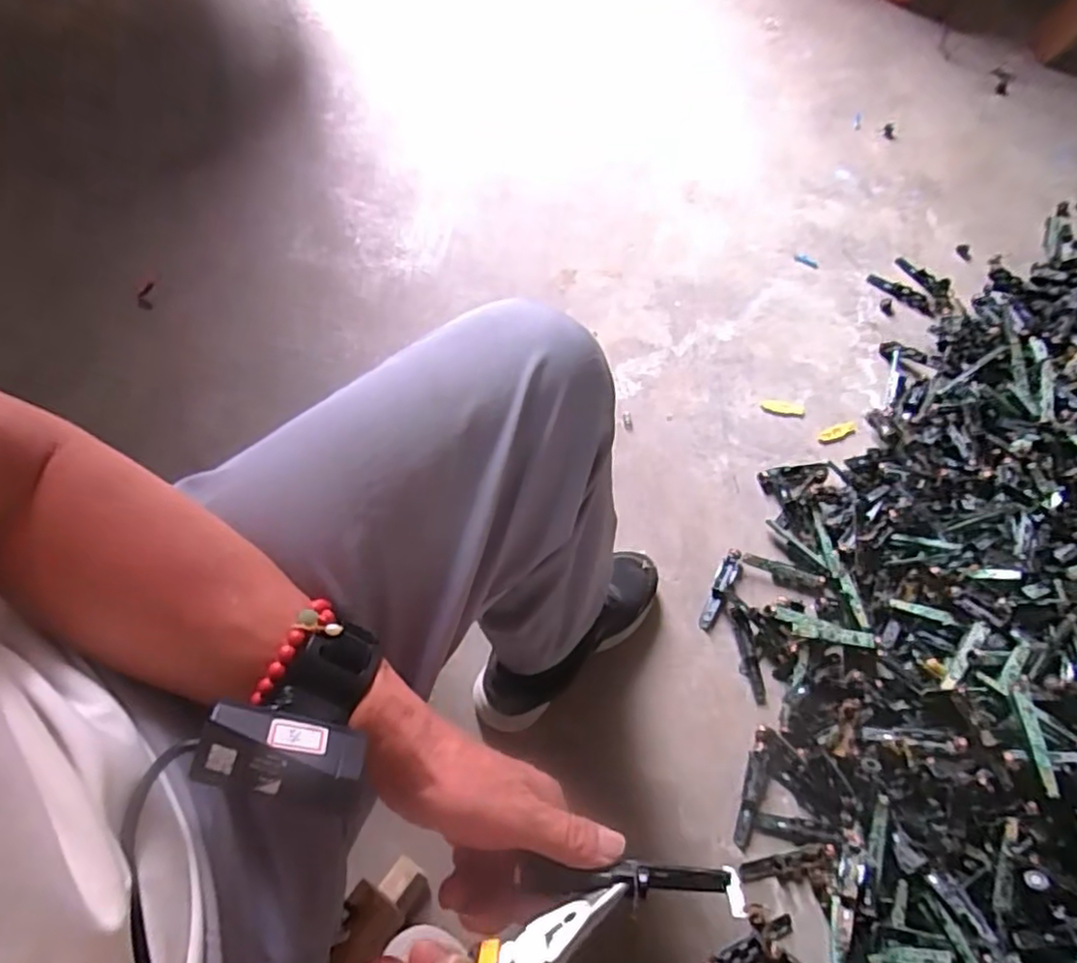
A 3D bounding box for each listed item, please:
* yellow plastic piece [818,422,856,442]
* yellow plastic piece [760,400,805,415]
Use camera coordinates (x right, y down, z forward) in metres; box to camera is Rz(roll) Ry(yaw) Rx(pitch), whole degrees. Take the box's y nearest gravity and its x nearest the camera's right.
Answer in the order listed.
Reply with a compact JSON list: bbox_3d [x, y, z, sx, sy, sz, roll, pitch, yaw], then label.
[{"bbox_3d":[0.425,-0.070,0.934,0.056,0.004,0.020,-16,67,-12],"label":"yellow plastic piece"},{"bbox_3d":[0.356,-0.108,0.954,0.062,0.004,0.021,11,64,1],"label":"yellow plastic piece"}]

